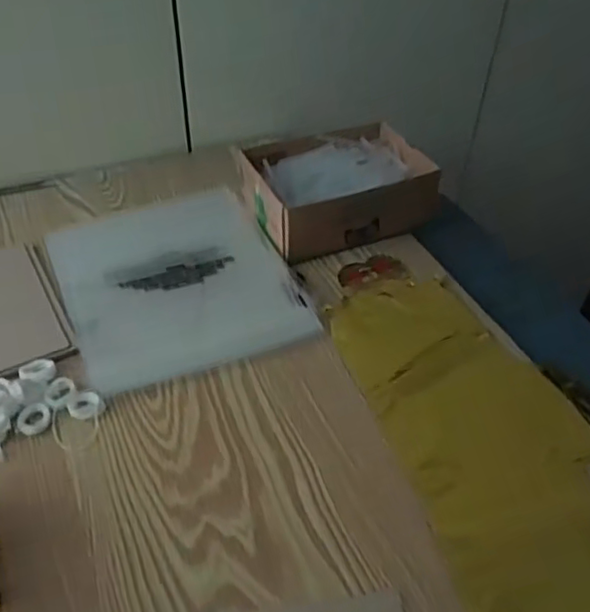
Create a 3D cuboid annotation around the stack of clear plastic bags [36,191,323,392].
[{"bbox_3d":[-0.118,-0.030,0.621,0.205,0.013,0.241,-17,48,-20],"label":"stack of clear plastic bags"}]

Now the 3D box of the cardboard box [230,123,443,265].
[{"bbox_3d":[0.043,-0.131,0.685,0.184,0.058,0.145,-15,48,-18],"label":"cardboard box"}]

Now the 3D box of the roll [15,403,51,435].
[{"bbox_3d":[-0.206,0.088,0.500,0.025,0.004,0.027,2,45,-2],"label":"roll"}]

